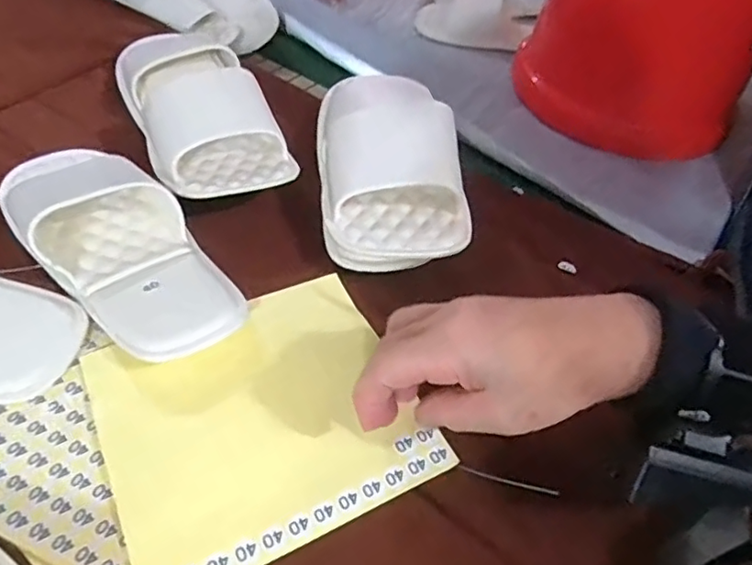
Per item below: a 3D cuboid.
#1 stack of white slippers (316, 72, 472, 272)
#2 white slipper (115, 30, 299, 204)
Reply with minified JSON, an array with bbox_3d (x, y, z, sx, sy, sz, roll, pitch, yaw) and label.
[{"bbox_3d":[0.007,-0.102,0.466,0.105,0.064,0.234,-3,48,-9],"label":"stack of white slippers"},{"bbox_3d":[-0.152,-0.149,0.493,0.101,0.061,0.261,-18,52,-20],"label":"white slipper"}]

